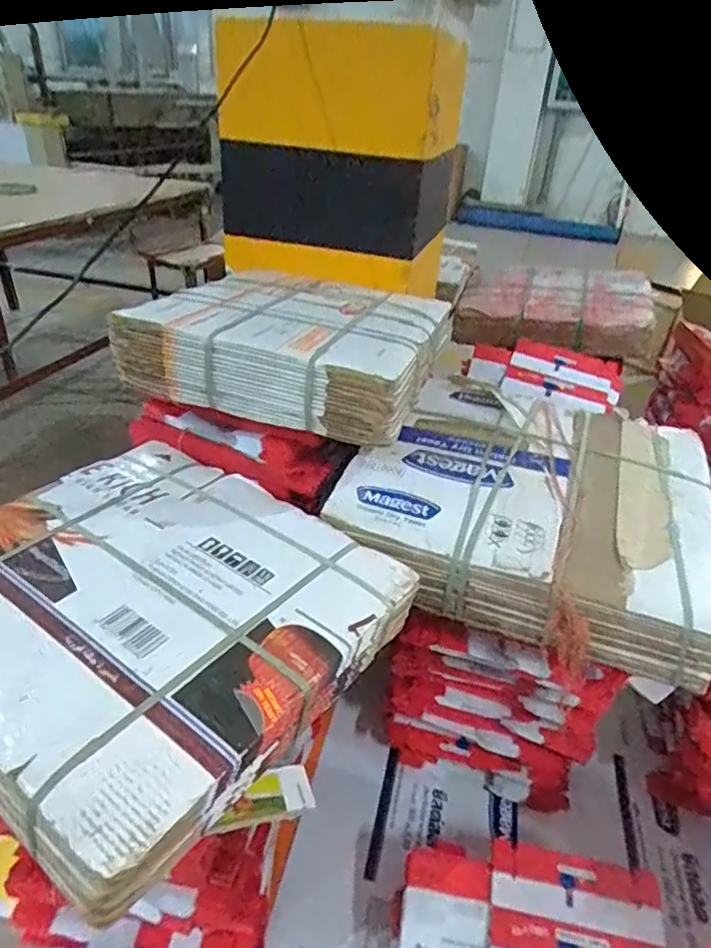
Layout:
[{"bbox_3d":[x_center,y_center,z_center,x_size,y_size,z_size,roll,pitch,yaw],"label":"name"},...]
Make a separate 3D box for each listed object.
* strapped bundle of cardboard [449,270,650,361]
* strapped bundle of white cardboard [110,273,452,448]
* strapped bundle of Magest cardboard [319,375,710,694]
[{"bbox_3d":[0.538,-0.451,1.657,0.497,0.171,0.351,10,33,10],"label":"strapped bundle of cardboard"},{"bbox_3d":[-0.096,-0.232,1.030,0.428,0.120,0.445,13,33,14],"label":"strapped bundle of white cardboard"},{"bbox_3d":[0.267,0.048,0.938,0.515,0.156,0.441,13,33,15],"label":"strapped bundle of Magest cardboard"}]

